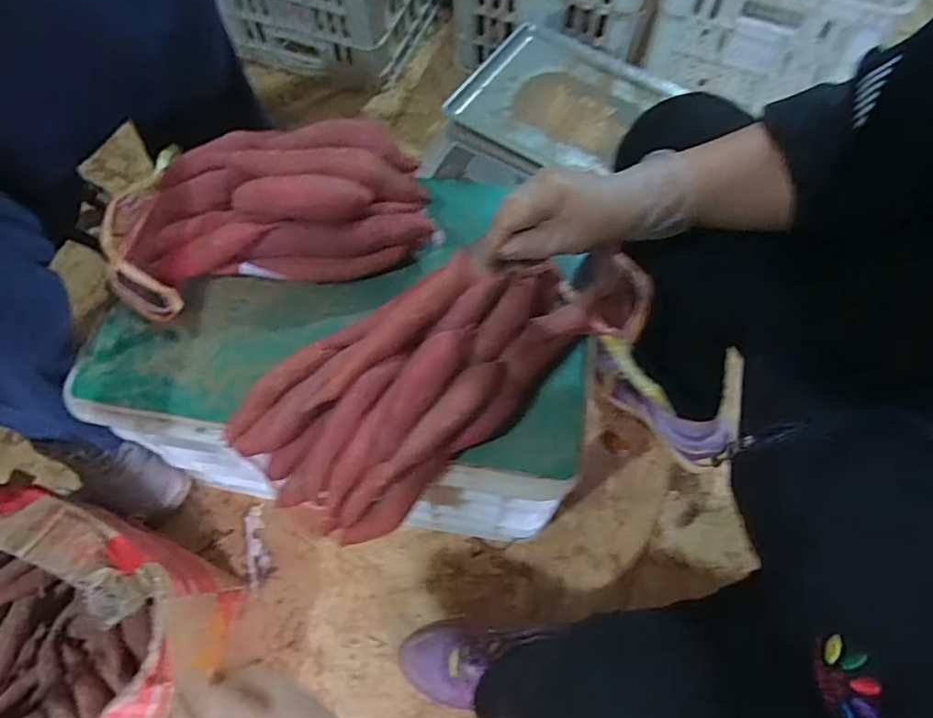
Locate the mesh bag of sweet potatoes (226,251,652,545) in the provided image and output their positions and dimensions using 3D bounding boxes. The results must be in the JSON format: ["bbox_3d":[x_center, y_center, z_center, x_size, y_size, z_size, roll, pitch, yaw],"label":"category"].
[{"bbox_3d":[-0.027,0.016,0.489,0.354,0.096,0.162,-30,69,-6],"label":"mesh bag of sweet potatoes"}]

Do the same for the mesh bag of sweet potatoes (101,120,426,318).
[{"bbox_3d":[-0.197,-0.154,0.574,0.308,0.091,0.148,-12,66,-5],"label":"mesh bag of sweet potatoes"}]

